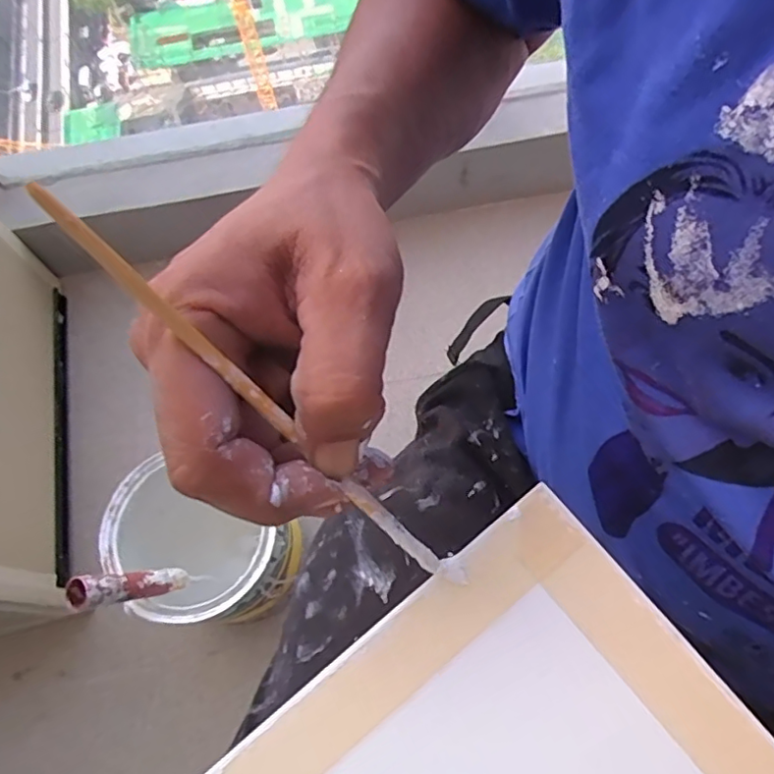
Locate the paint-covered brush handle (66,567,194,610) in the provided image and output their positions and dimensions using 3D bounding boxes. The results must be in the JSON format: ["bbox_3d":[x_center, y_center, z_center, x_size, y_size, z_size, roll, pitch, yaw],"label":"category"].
[{"bbox_3d":[-0.220,0.174,0.508,0.032,0.116,0.024,-31,67,19],"label":"paint-covered brush handle"}]

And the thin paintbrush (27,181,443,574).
[{"bbox_3d":[-0.033,0.009,0.169,0.006,0.006,0.163,-50,117,-16],"label":"thin paintbrush"}]

